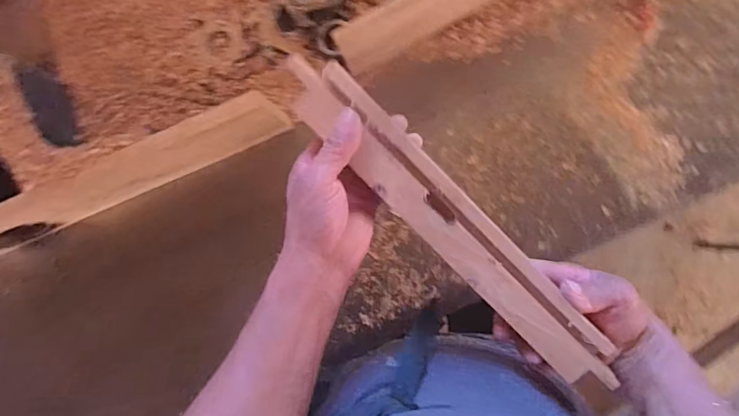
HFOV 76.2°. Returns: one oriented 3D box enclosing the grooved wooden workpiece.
[{"bbox_3d":[0.071,0.016,0.404,0.051,0.021,0.364,-44,96,5],"label":"grooved wooden workpiece"}]

